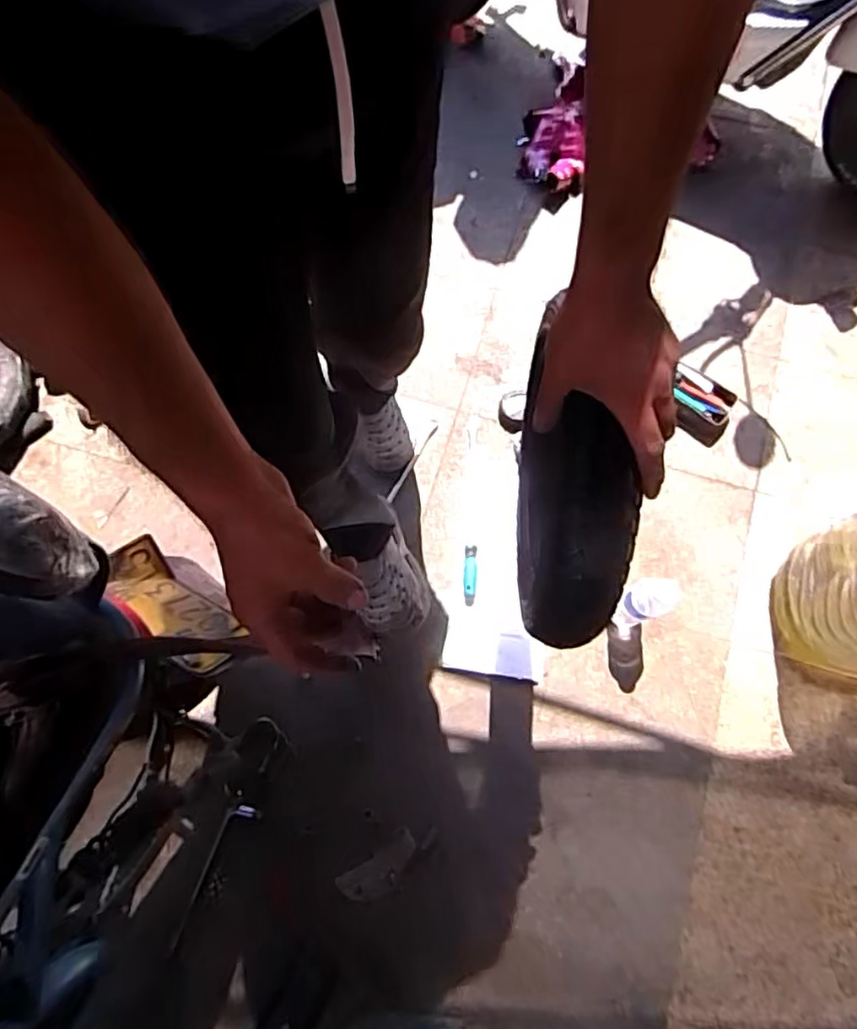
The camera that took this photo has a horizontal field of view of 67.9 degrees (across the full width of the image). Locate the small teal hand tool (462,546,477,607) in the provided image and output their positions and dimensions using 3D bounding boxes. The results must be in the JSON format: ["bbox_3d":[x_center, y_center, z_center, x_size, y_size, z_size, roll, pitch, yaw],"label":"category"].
[{"bbox_3d":[0.076,0.113,1.172,0.024,0.020,0.109,2,74,0],"label":"small teal hand tool"}]

